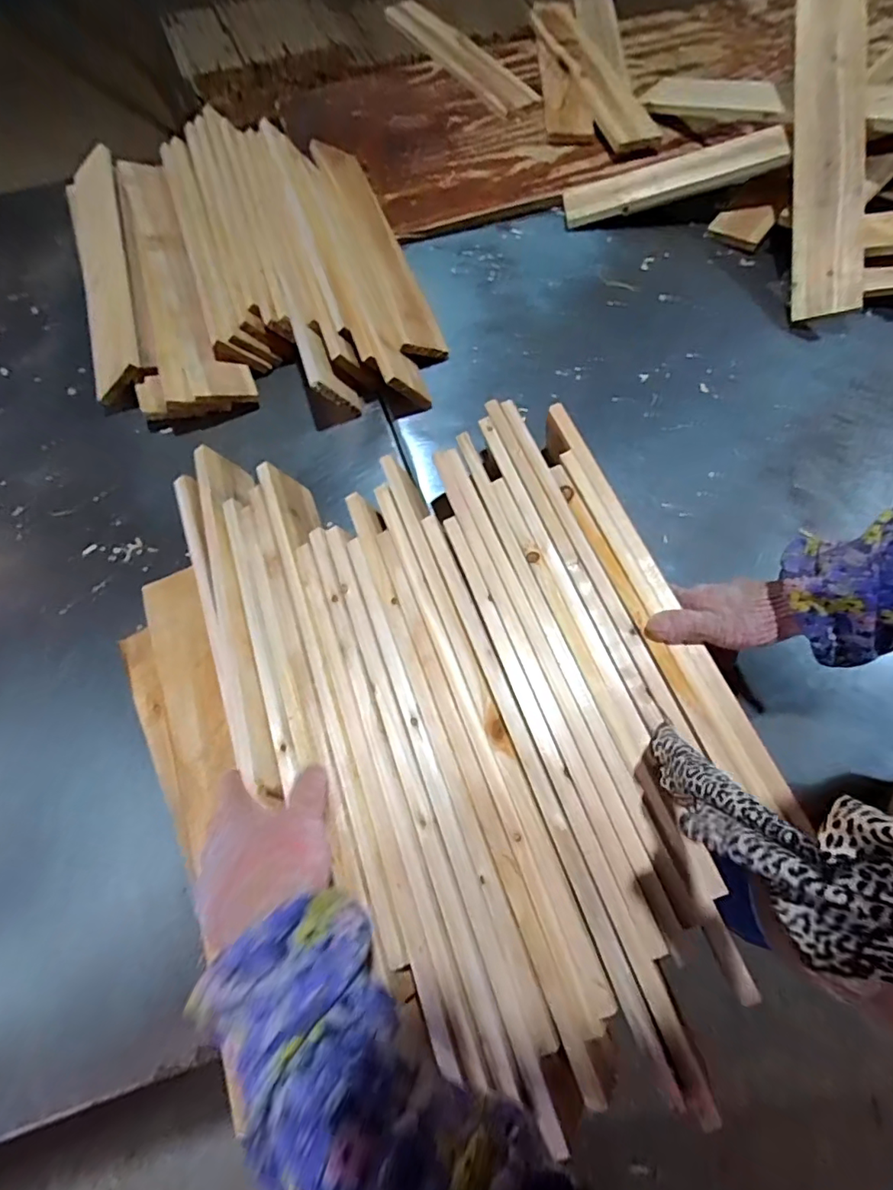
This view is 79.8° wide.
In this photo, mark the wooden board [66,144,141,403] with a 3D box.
[{"bbox_3d":[-0.499,-0.479,0.773,0.098,0.013,0.459,-28,69,14],"label":"wooden board"}]

